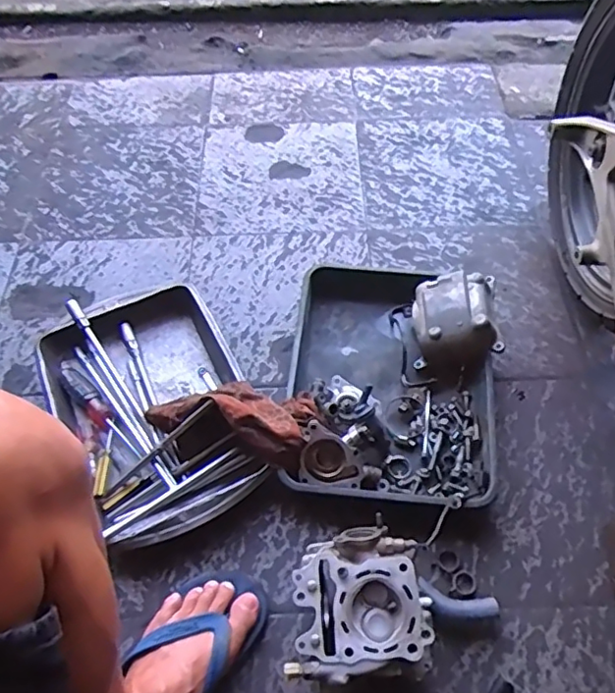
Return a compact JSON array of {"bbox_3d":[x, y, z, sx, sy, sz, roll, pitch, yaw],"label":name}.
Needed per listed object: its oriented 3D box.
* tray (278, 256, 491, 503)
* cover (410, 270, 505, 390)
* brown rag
[{"bbox_3d":[0.115,0.039,0.799,0.270,0.051,0.370,3,59,4],"label":"tray"},{"bbox_3d":[0.211,-0.027,0.817,0.124,0.074,0.144,-21,64,26],"label":"cover"},{"bbox_3d":[-0.092,0.086,0.751,0.211,0.081,0.117,13,60,10],"label":"brown rag"}]

